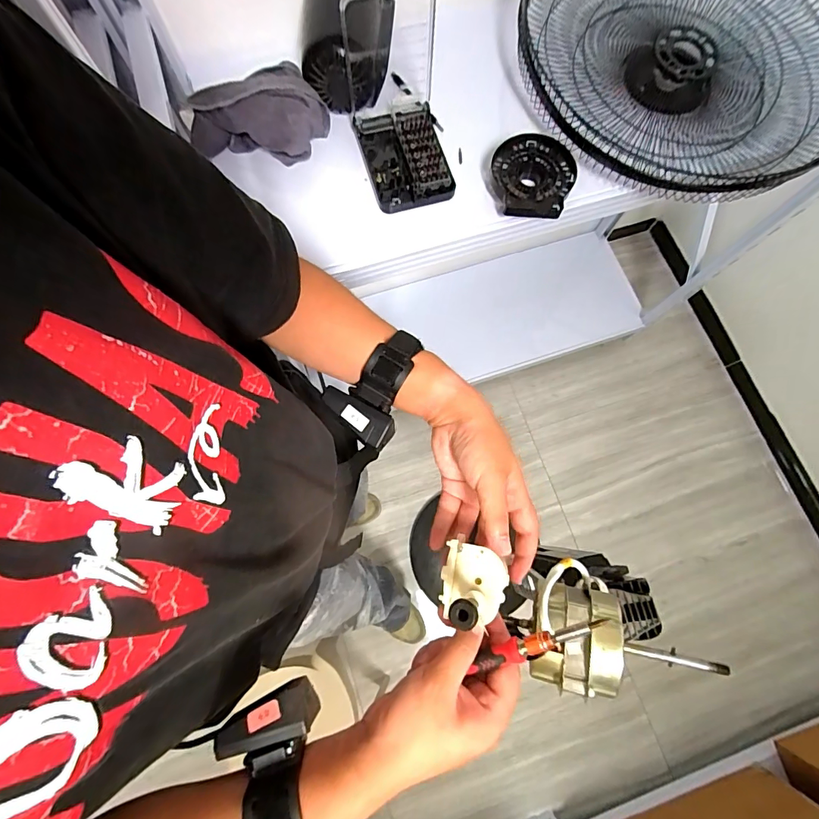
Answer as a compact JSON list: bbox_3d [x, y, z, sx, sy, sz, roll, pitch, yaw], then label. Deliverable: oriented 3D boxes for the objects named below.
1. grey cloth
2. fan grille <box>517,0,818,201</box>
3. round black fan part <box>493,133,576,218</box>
[{"bbox_3d":[-0.210,-0.416,0.580,0.177,0.057,0.116,5,76,0],"label":"grey cloth"},{"bbox_3d":[0.436,-0.577,0.678,0.564,0.144,0.537,0,76,-1],"label":"fan grille"},{"bbox_3d":[0.176,-0.329,0.588,0.113,0.019,0.139,6,76,0],"label":"round black fan part"}]

